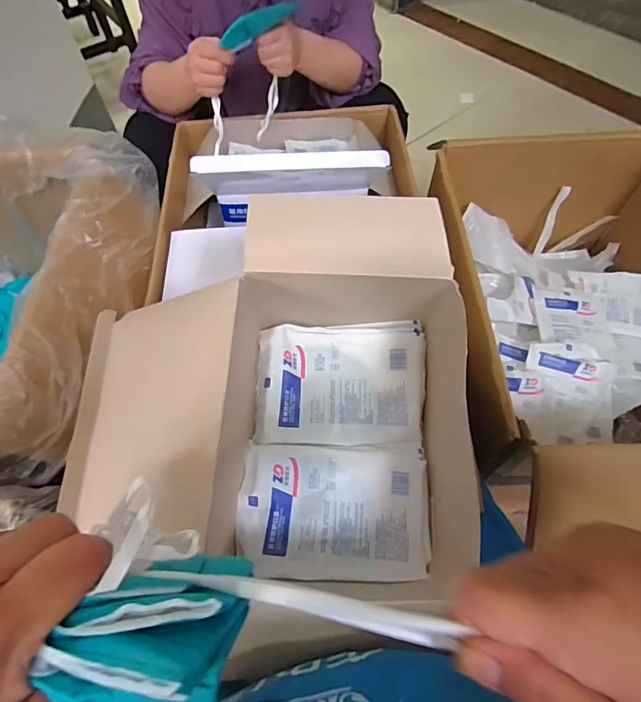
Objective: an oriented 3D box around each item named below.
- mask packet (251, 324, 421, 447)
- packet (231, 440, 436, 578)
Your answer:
[{"bbox_3d":[0.023,0.035,0.487,0.185,0.027,0.136,1,74,-2],"label":"mask packet"},{"bbox_3d":[0.016,0.159,0.438,0.188,0.032,0.126,-2,60,1],"label":"packet"}]

